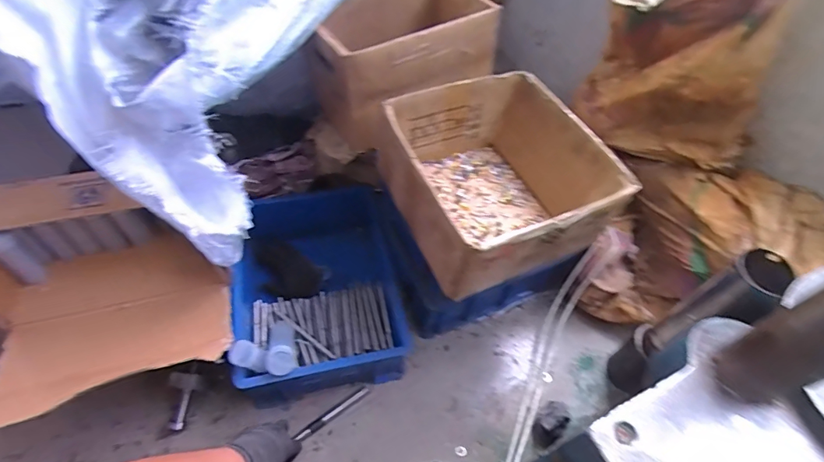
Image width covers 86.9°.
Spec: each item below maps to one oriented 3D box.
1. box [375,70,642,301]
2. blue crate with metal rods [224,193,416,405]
[{"bbox_3d":[0.124,-0.083,0.696,0.305,0.142,0.304,-18,57,-17],"label":"box"},{"bbox_3d":[-0.181,0.116,0.881,0.311,0.160,0.393,-7,54,-11],"label":"blue crate with metal rods"}]

